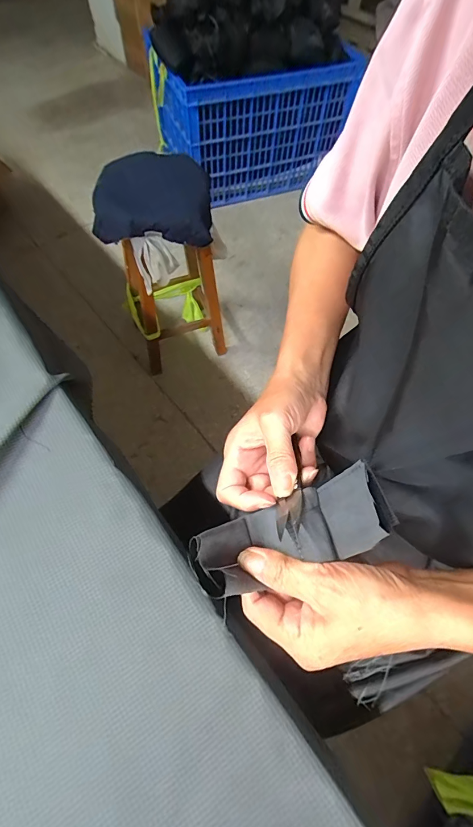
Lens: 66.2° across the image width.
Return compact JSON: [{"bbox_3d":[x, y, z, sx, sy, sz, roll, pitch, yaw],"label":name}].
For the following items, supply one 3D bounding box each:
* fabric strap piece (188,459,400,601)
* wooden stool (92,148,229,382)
[{"bbox_3d":[0.028,0.069,0.215,0.111,0.047,0.047,-21,63,3],"label":"fabric strap piece"},{"bbox_3d":[-0.204,-0.403,1.124,0.294,0.595,0.282,-15,62,-9],"label":"wooden stool"}]

